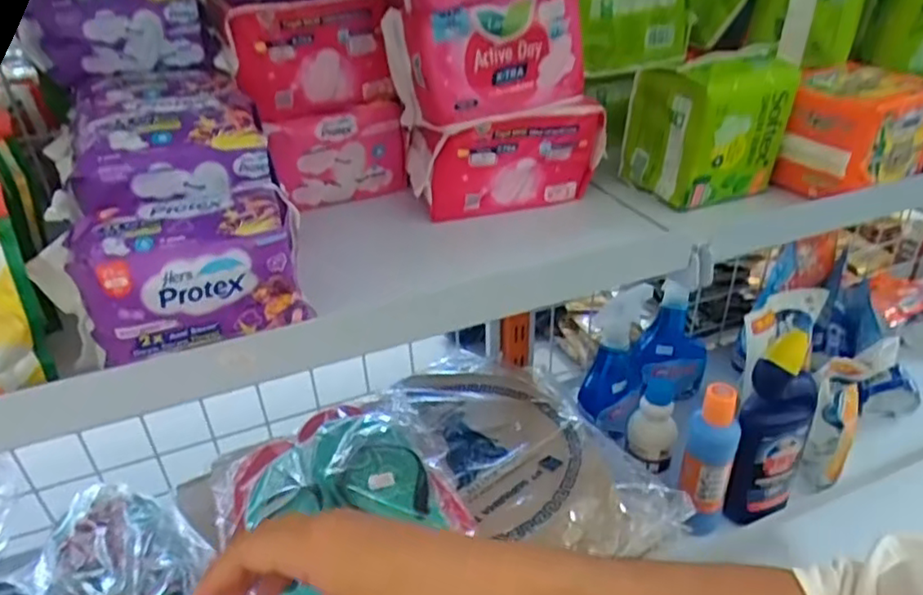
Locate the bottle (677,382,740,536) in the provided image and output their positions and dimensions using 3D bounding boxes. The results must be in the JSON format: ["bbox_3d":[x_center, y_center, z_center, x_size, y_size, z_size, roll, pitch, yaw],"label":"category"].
[{"bbox_3d":[0.260,0.170,0.675,0.048,0.179,0.040,13,36,22],"label":"bottle"}]

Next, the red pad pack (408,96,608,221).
[{"bbox_3d":[0.035,-0.120,0.532,0.151,0.083,0.069,-10,34,-11],"label":"red pad pack"}]

